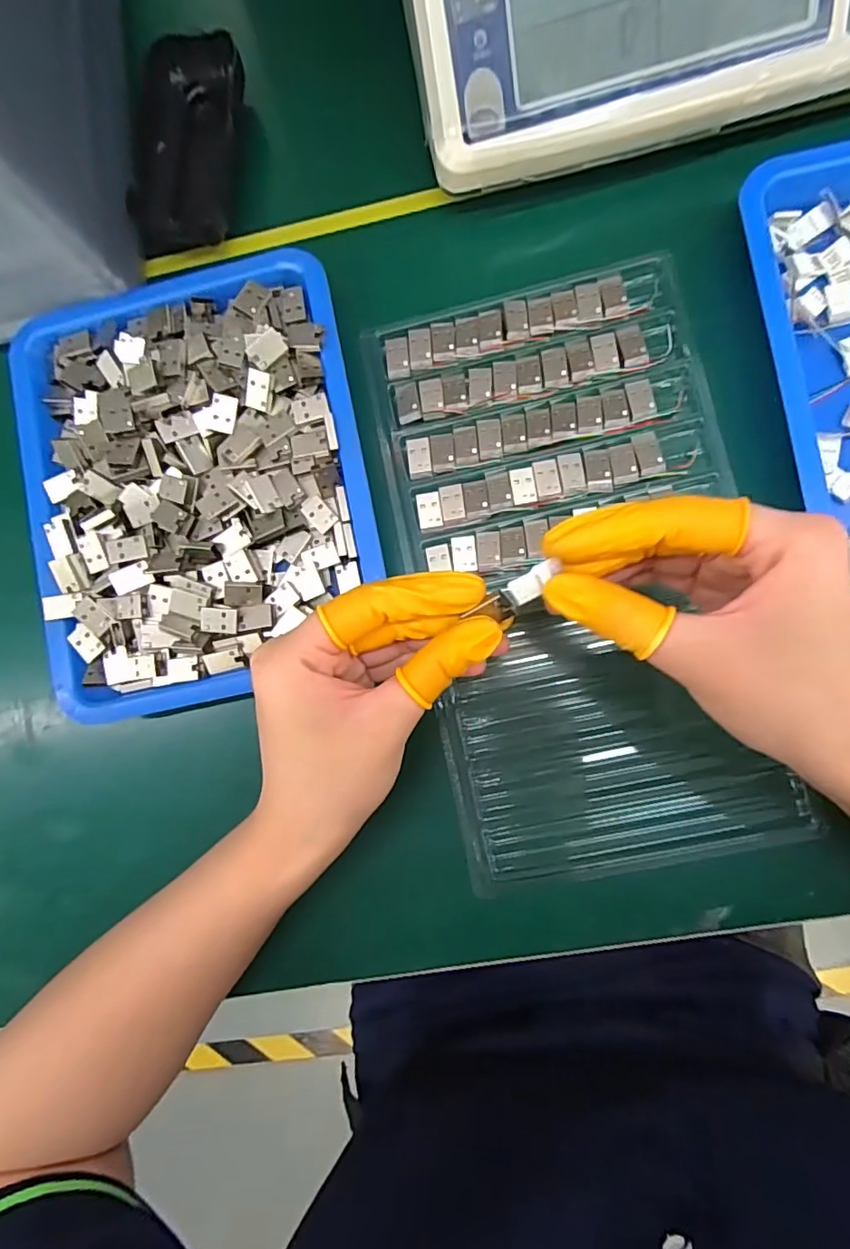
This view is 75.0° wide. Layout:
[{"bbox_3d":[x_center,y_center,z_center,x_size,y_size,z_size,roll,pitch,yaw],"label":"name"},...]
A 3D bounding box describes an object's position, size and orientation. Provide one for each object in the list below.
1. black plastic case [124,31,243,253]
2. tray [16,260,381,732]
[{"bbox_3d":[-0.128,-0.263,0.305,0.052,0.022,0.108,2,86,6],"label":"black plastic case"},{"bbox_3d":[-0.115,-0.074,0.282,0.169,0.030,0.217,-12,85,5],"label":"tray"}]

